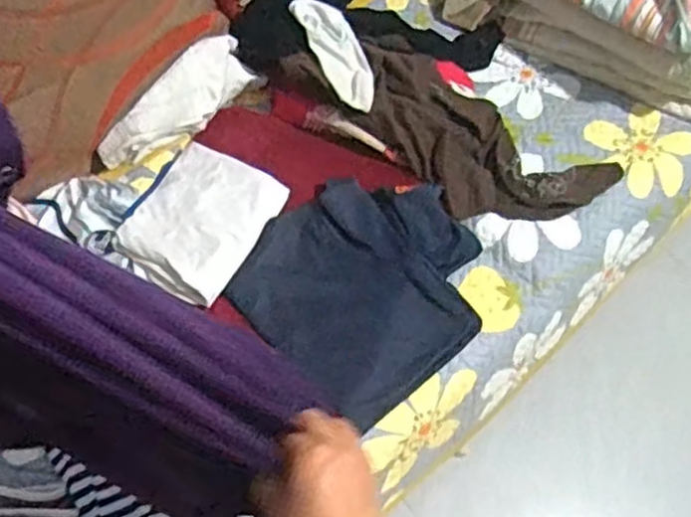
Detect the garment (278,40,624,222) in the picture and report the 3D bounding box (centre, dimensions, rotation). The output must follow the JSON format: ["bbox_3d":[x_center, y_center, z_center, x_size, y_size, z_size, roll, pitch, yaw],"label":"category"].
[{"bbox_3d":[0.158,-0.199,1.137,0.526,0.065,0.212,28,65,-3],"label":"garment"}]

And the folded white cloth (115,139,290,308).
[{"bbox_3d":[-0.218,-0.057,1.075,0.184,0.032,0.224,29,66,14],"label":"folded white cloth"}]

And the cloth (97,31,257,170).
[{"bbox_3d":[-0.274,-0.244,1.157,0.276,0.024,0.105,-43,89,-4],"label":"cloth"}]

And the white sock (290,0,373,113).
[{"bbox_3d":[-0.011,-0.318,1.107,0.064,0.020,0.193,-30,94,-1],"label":"white sock"}]

